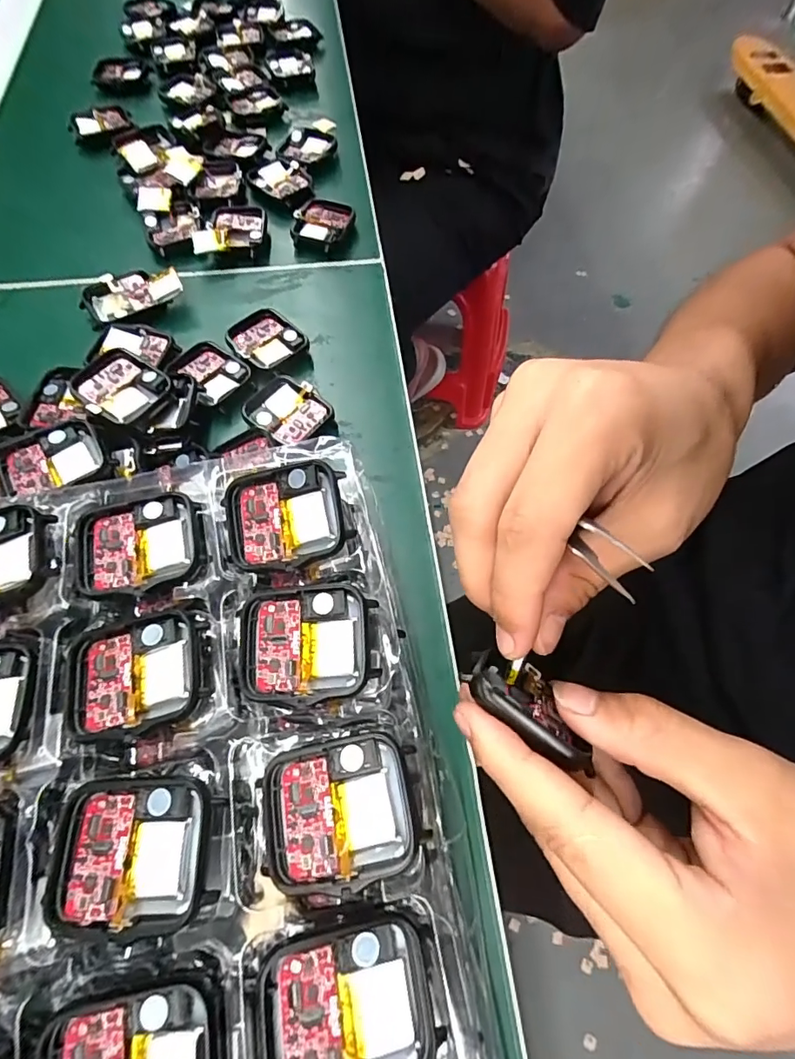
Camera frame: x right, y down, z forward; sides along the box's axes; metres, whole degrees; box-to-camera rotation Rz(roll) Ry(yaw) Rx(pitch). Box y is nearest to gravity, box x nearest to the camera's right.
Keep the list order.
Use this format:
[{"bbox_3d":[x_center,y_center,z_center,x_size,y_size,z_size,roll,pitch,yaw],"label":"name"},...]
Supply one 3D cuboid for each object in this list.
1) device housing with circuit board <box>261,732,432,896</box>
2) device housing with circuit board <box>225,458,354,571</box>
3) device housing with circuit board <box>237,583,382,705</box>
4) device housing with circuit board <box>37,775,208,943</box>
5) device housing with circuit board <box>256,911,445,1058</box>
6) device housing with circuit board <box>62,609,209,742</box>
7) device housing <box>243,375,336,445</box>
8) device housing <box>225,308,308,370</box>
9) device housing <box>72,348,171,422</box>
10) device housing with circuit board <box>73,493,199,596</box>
[{"bbox_3d":[-0.017,0.082,0.143,0.044,0.006,0.036,-11,66,-6],"label":"device housing with circuit board"},{"bbox_3d":[-0.042,-0.005,0.180,0.045,0.015,0.036,-7,65,-5],"label":"device housing with circuit board"},{"bbox_3d":[-0.031,0.038,0.163,0.044,0.007,0.037,-5,65,-4],"label":"device housing with circuit board"},{"bbox_3d":[-0.076,0.092,0.139,0.042,0.008,0.037,1,65,-1],"label":"device housing with circuit board"},{"bbox_3d":[-0.013,0.125,0.127,0.043,0.010,0.038,-8,65,-5],"label":"device housing with circuit board"},{"bbox_3d":[-0.089,0.048,0.162,0.045,0.004,0.039,-17,66,-8],"label":"device housing with circuit board"},{"bbox_3d":[-0.061,-0.064,0.269,0.044,0.012,0.036,35,69,14],"label":"device housing"},{"bbox_3d":[-0.079,-0.113,0.292,0.038,0.011,0.044,-36,71,-17],"label":"device housing"},{"bbox_3d":[-0.141,-0.073,0.246,0.039,0.006,0.036,34,67,3],"label":"device housing"},{"bbox_3d":[-0.097,0.005,0.183,0.042,0.004,0.036,-10,65,-5],"label":"device housing with circuit board"}]

